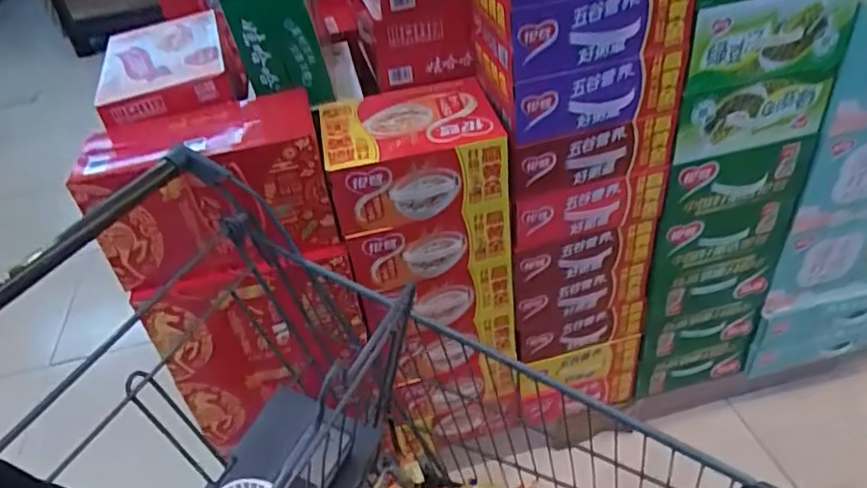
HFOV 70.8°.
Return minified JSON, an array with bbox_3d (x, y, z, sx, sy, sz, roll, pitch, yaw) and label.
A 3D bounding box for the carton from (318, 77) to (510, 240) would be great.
[{"bbox_3d":[-0.030,-0.146,0.994,0.267,0.147,0.214,-8,37,-1],"label":"carton"}]

